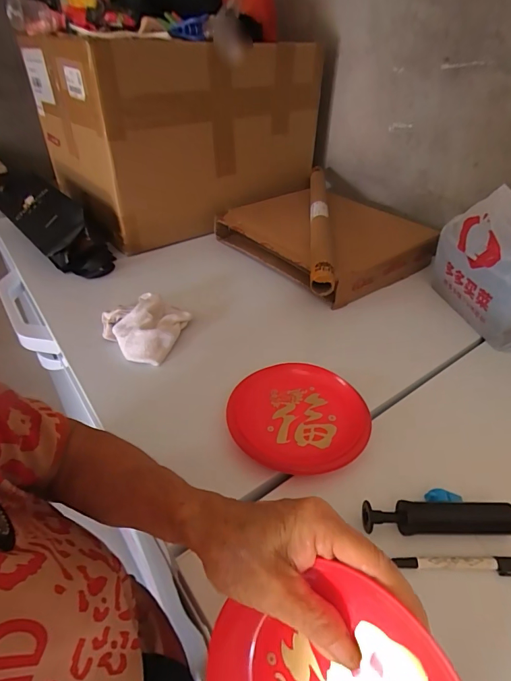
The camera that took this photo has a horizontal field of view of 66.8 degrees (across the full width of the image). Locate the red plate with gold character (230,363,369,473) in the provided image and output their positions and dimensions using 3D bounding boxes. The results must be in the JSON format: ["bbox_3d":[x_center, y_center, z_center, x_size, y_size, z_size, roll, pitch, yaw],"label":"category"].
[{"bbox_3d":[0.051,0.090,0.465,0.157,0.021,0.143,-2,47,2],"label":"red plate with gold character"}]

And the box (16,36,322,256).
[{"bbox_3d":[-0.181,-0.506,0.953,0.540,0.355,0.392,-28,46,-32],"label":"box"}]

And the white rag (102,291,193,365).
[{"bbox_3d":[-0.181,-0.023,0.587,0.133,0.040,0.109,14,39,16],"label":"white rag"}]

